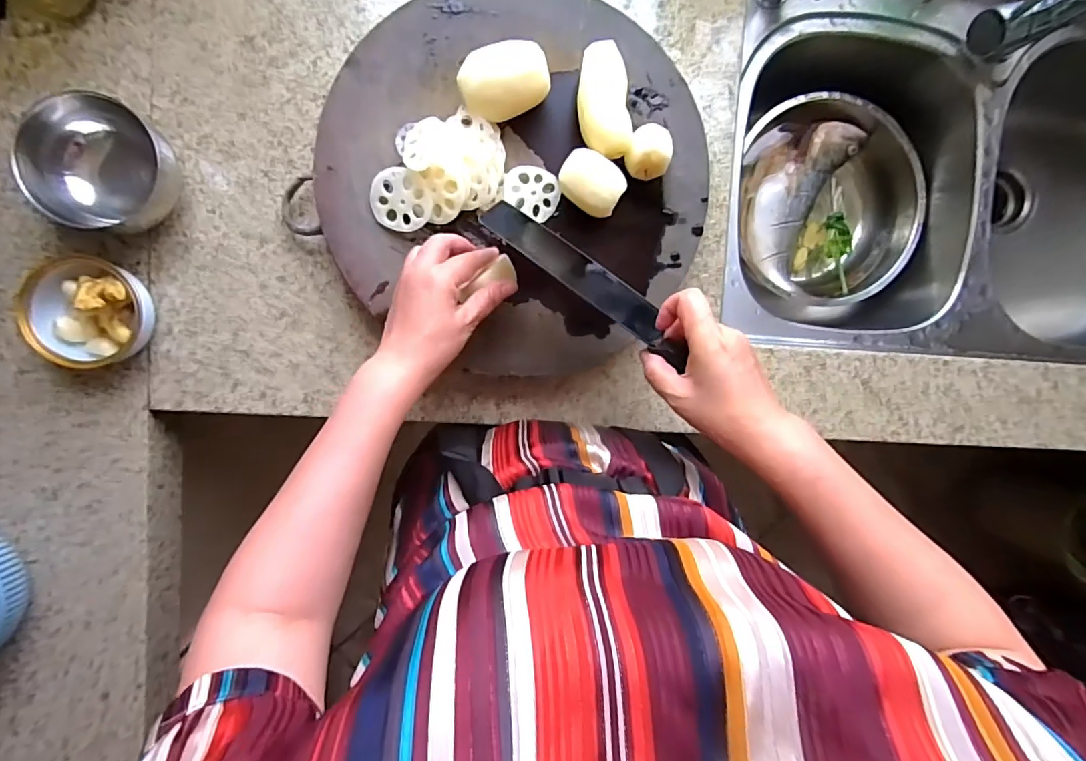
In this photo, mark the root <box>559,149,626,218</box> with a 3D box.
[{"bbox_3d":[0.043,-0.181,0.467,0.058,0.036,0.045,30,90,-8],"label":"root"}]

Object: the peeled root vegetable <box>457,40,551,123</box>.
[{"bbox_3d":[-0.035,-0.262,0.449,0.077,0.049,0.055,-14,96,-6],"label":"peeled root vegetable"}]

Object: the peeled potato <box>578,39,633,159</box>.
[{"bbox_3d":[0.054,-0.251,0.462,0.044,0.037,0.093,-3,94,-7],"label":"peeled potato"}]

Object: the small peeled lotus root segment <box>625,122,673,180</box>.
[{"bbox_3d":[0.097,-0.212,0.469,0.041,0.040,0.048,16,92,-8],"label":"small peeled lotus root segment"}]

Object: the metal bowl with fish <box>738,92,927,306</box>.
[{"bbox_3d":[0.385,-0.238,0.689,0.227,0.081,0.256,-7,95,-7],"label":"metal bowl with fish"}]

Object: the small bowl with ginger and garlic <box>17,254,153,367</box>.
[{"bbox_3d":[-0.419,-0.062,0.466,0.104,0.049,0.097,0,94,-6],"label":"small bowl with ginger and garlic"}]

